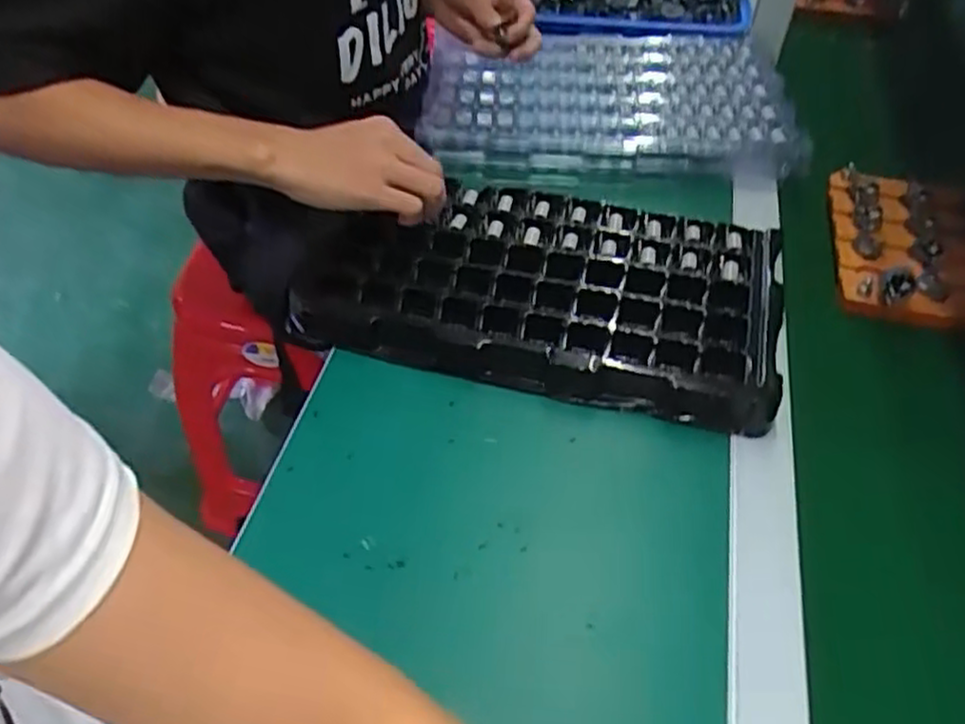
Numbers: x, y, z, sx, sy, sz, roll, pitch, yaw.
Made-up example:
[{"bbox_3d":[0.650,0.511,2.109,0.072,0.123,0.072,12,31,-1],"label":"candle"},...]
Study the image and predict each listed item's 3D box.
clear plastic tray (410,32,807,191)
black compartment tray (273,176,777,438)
[{"bbox_3d":[0.125,-0.273,0.769,0.360,0.044,0.240,-2,47,-4],"label":"clear plastic tray"},{"bbox_3d":[0.049,-0.062,0.605,0.360,0.034,0.206,12,48,9],"label":"black compartment tray"}]

